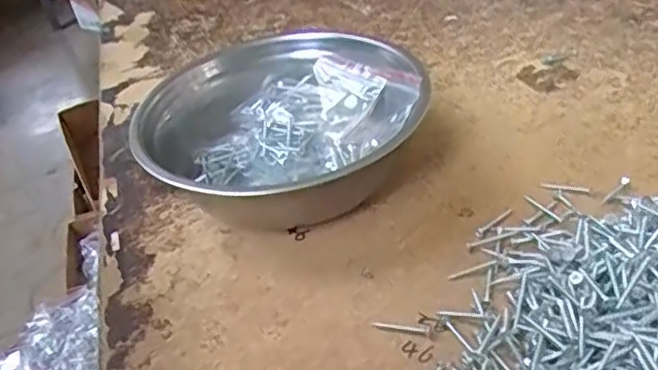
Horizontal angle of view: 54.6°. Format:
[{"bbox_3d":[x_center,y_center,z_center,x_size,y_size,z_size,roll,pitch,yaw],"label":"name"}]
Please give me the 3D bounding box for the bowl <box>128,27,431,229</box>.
[{"bbox_3d":[-0.027,-0.057,0.483,0.200,0.075,0.200,-5,39,4],"label":"bowl"}]

